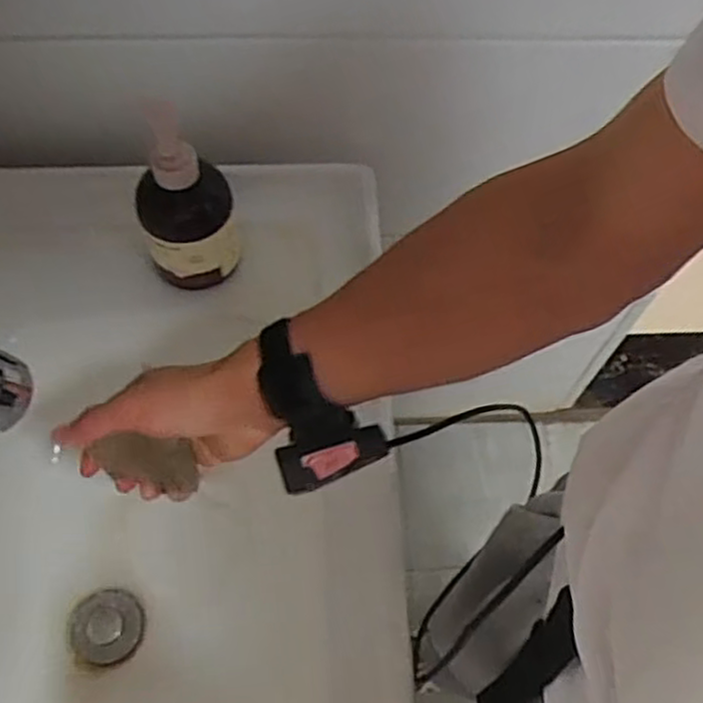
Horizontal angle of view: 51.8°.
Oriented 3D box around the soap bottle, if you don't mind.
[{"bbox_3d":[-0.140,-0.117,0.608,0.080,0.152,0.062,-9,63,-9],"label":"soap bottle"}]

